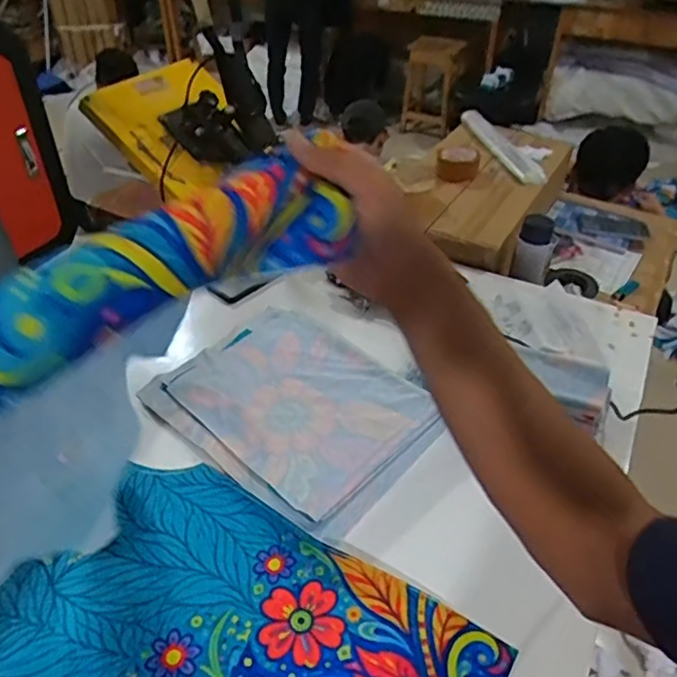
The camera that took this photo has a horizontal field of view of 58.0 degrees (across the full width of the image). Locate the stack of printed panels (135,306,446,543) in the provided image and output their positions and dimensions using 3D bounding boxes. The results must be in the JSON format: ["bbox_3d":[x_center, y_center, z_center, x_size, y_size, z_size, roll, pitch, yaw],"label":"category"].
[{"bbox_3d":[-0.068,0.098,0.908,0.391,0.055,0.281,31,49,30],"label":"stack of printed panels"}]

